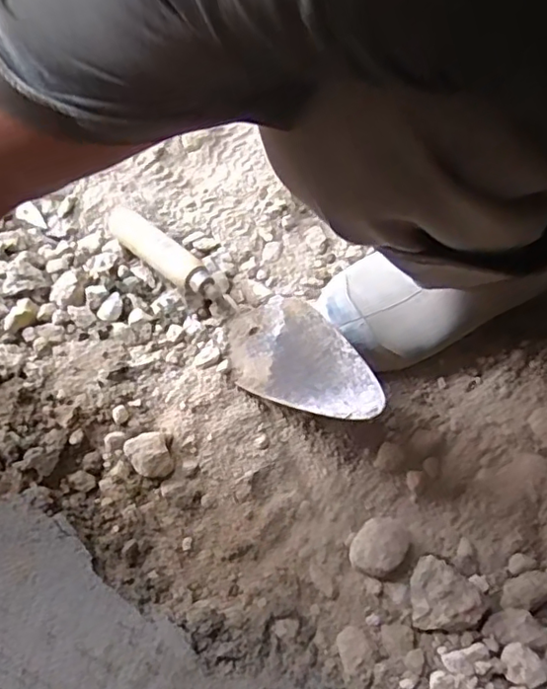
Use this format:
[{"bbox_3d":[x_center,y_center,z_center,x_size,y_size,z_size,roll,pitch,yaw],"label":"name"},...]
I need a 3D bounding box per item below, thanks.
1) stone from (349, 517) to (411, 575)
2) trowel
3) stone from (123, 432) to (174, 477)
[{"bbox_3d":[0.081,0.149,0.457,0.037,0.022,0.049,30,60,13],"label":"stone"},{"bbox_3d":[-0.027,-0.039,0.529,0.090,0.064,0.311,-34,67,-23],"label":"trowel"},{"bbox_3d":[-0.098,0.086,0.474,0.031,0.017,0.033,1,60,-2],"label":"stone"}]

